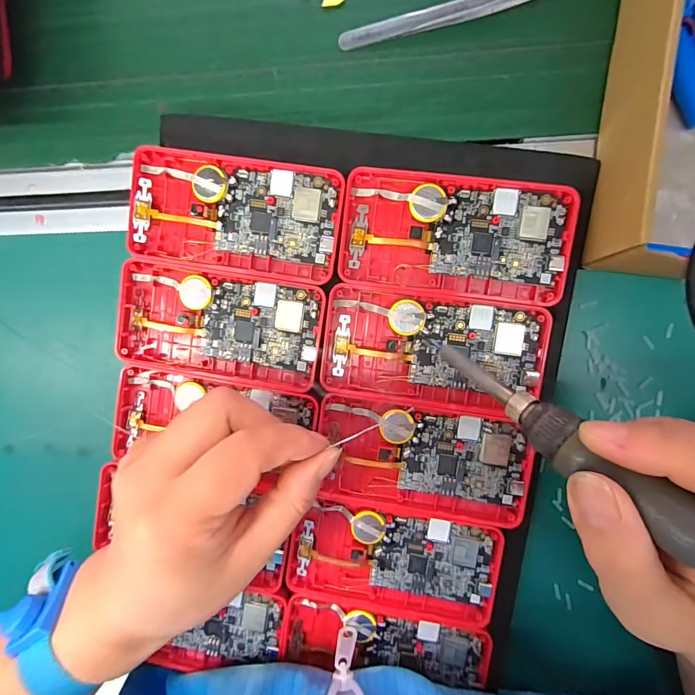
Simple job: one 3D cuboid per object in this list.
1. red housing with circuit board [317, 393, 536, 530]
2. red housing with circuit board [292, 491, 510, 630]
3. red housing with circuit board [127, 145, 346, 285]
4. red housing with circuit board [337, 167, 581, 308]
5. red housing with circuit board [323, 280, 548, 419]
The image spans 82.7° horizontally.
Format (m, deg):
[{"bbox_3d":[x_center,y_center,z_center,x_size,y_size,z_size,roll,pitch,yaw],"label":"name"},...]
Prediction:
[{"bbox_3d":[0.044,0.065,0.226,0.119,0.009,0.060,10,94,4],"label":"red housing with circuit board"},{"bbox_3d":[0.027,0.127,0.235,0.119,0.012,0.064,11,95,4],"label":"red housing with circuit board"},{"bbox_3d":[-0.063,-0.075,0.228,0.119,0.020,0.062,10,94,4],"label":"red housing with circuit board"},{"bbox_3d":[0.057,-0.059,0.213,0.119,0.012,0.062,8,94,5],"label":"red housing with circuit board"},{"bbox_3d":[0.047,0.002,0.220,0.119,0.010,0.062,9,94,5],"label":"red housing with circuit board"}]

